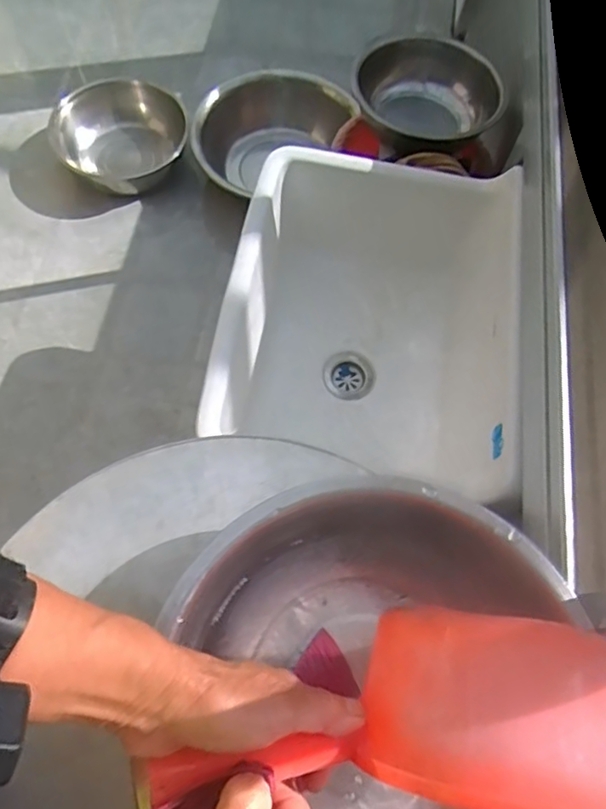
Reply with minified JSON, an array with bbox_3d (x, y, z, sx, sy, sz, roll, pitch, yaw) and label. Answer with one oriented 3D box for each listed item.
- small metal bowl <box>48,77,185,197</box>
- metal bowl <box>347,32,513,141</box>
[{"bbox_3d":[-0.441,-0.648,1.393,0.322,0.099,0.298,1,66,-3],"label":"small metal bowl"},{"bbox_3d":[0.246,-0.596,1.128,0.266,0.120,0.250,1,71,-2],"label":"metal bowl"}]

